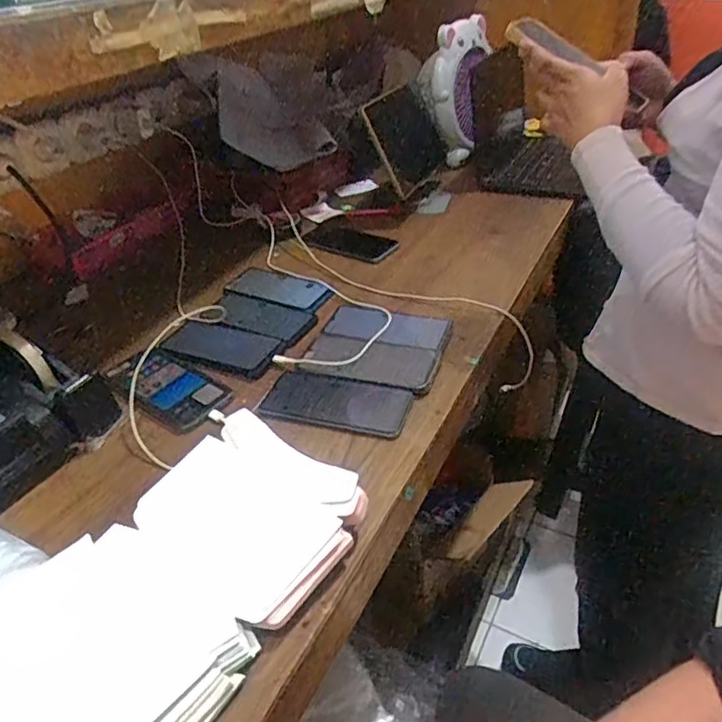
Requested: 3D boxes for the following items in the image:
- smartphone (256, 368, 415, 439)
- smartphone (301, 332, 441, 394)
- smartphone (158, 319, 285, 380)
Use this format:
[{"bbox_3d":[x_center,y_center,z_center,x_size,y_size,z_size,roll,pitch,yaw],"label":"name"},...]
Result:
[{"bbox_3d":[-0.029,0.046,0.676,0.169,0.015,0.082,10,37,18],"label":"smartphone"},{"bbox_3d":[0.009,-0.004,0.724,0.168,0.010,0.085,13,38,21],"label":"smartphone"},{"bbox_3d":[-0.182,-0.019,0.768,0.154,0.008,0.069,14,60,17],"label":"smartphone"}]

